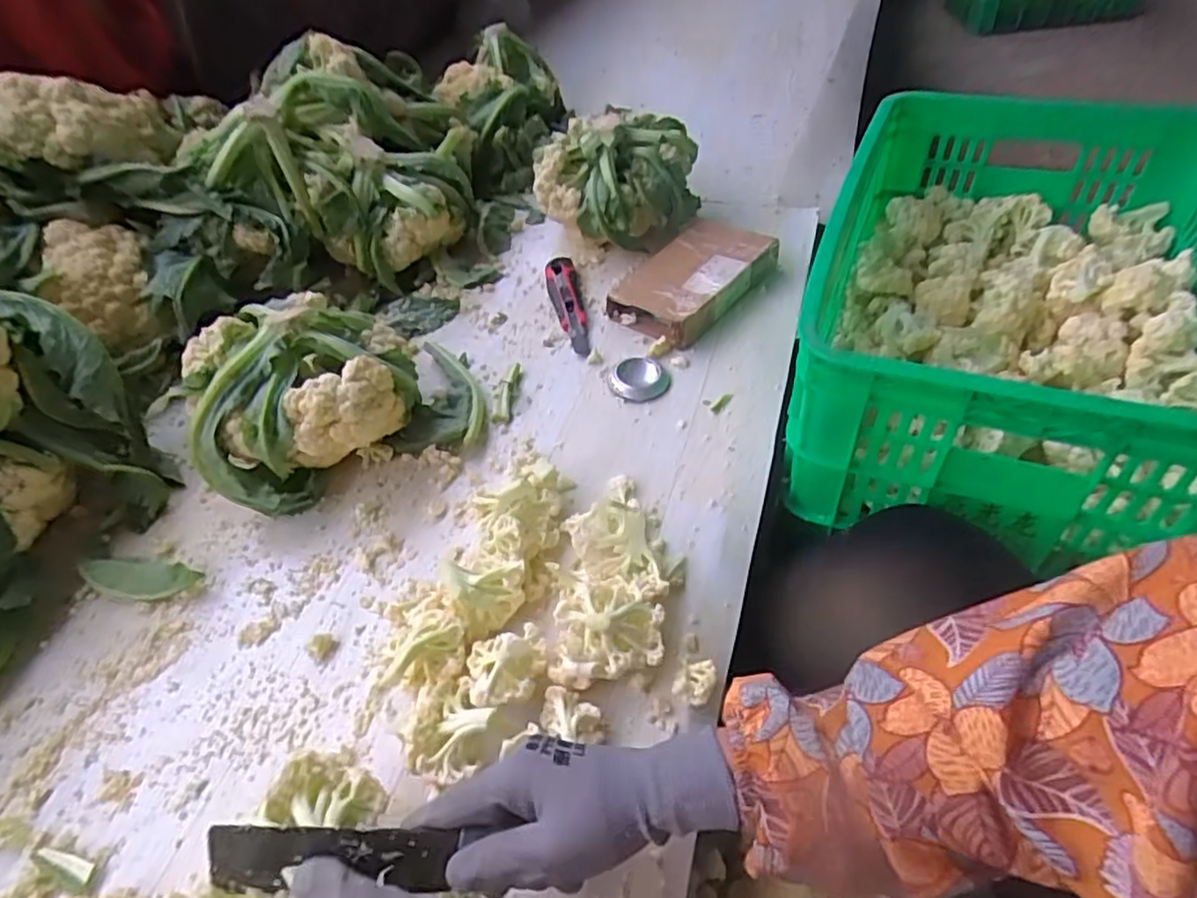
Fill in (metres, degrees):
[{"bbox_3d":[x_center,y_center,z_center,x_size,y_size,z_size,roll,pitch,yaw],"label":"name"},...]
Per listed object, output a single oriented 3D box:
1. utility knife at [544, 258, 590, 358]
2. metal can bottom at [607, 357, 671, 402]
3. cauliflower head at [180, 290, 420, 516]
[{"bbox_3d":[-0.038,-0.172,0.792,0.037,0.015,0.185,-10,49,-2],"label":"utility knife"},{"bbox_3d":[0.040,-0.074,0.702,0.059,0.013,0.067,-24,51,-14],"label":"metal can bottom"},{"bbox_3d":[-0.275,-0.053,0.632,0.187,0.126,0.184,-20,50,-11],"label":"cauliflower head"}]

